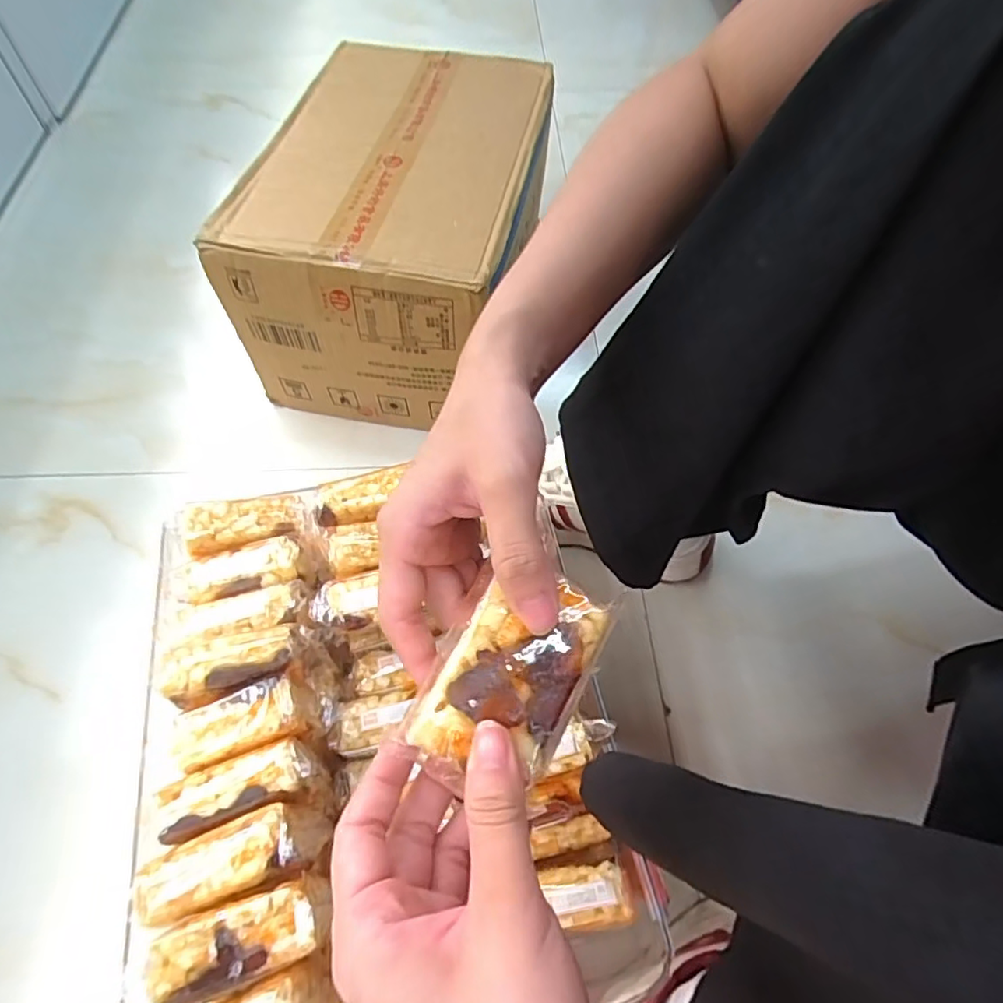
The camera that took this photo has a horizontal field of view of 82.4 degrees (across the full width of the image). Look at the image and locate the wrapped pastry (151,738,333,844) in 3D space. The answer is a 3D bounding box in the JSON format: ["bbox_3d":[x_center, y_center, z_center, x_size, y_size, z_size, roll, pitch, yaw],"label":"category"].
[{"bbox_3d":[-0.149,0.168,0.335,0.084,0.046,0.033,-16,62,-10],"label":"wrapped pastry"}]

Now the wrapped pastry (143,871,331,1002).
[{"bbox_3d":[-0.133,0.226,0.295,0.080,0.036,0.035,-17,62,-11],"label":"wrapped pastry"}]

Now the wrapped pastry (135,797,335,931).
[{"bbox_3d":[-0.143,0.194,0.311,0.088,0.045,0.034,-18,63,-12],"label":"wrapped pastry"}]

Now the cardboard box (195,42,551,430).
[{"bbox_3d":[-0.100,-0.298,0.648,0.263,0.208,0.391,11,61,4],"label":"cardboard box"}]

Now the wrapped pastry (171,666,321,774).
[{"bbox_3d":[-0.153,0.129,0.339,0.079,0.025,0.037,-20,63,-13],"label":"wrapped pastry"}]

